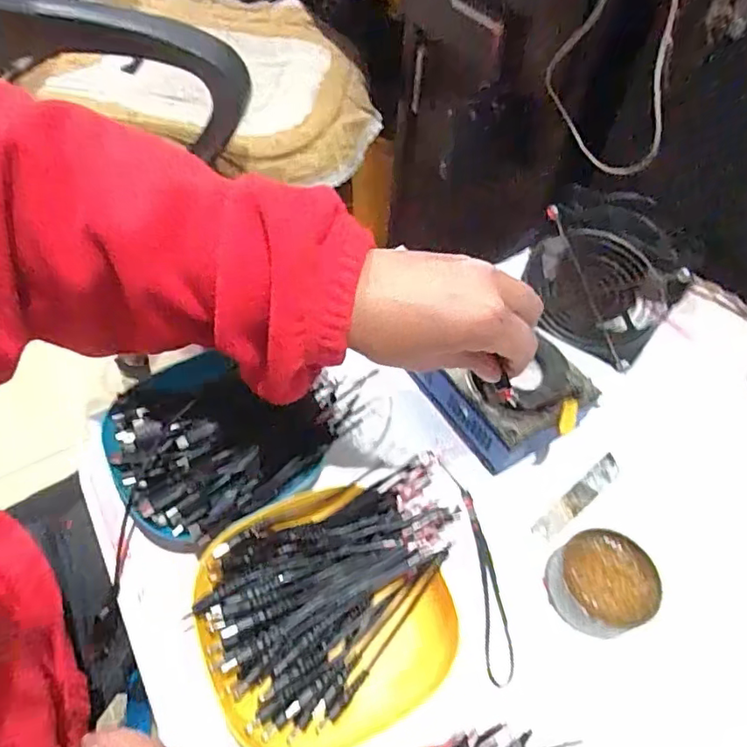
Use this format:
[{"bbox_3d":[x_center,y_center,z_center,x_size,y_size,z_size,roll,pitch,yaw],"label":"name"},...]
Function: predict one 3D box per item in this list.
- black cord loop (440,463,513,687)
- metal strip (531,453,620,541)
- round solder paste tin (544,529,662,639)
[{"bbox_3d":[0.070,0.124,0.373,0.019,0.007,0.144,-5,54,-7],"label":"black cord loop"},{"bbox_3d":[0.151,0.089,0.414,0.093,0.004,0.016,-33,61,-25],"label":"metal strip"},{"bbox_3d":[0.147,0.134,0.363,0.064,0.025,0.059,1,53,-2],"label":"round solder paste tin"}]

